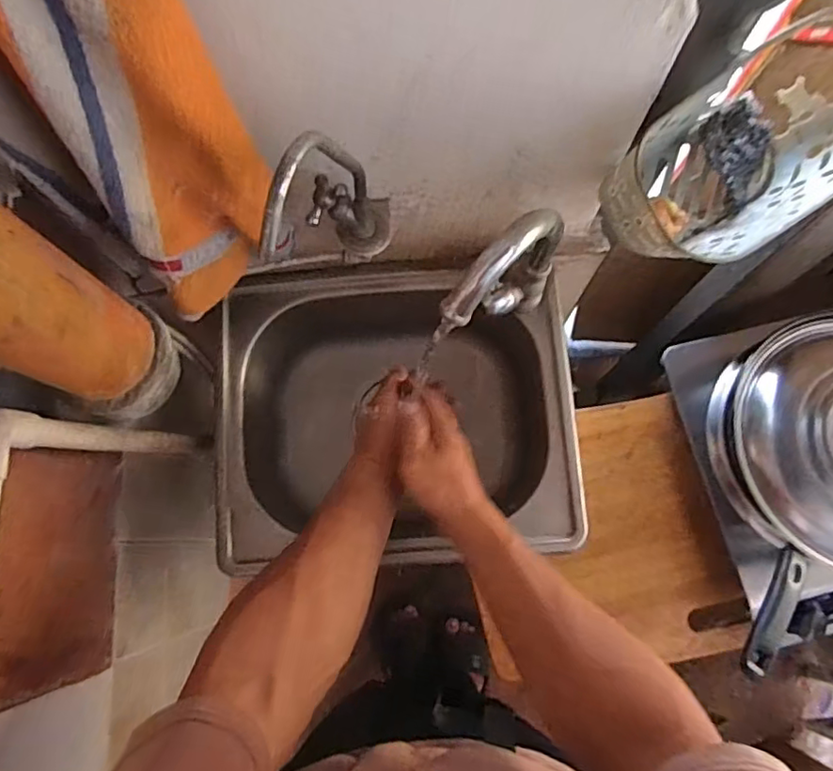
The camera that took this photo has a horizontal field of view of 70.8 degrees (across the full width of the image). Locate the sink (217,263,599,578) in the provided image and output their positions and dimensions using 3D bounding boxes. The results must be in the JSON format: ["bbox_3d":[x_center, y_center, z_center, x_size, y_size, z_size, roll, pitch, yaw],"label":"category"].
[{"bbox_3d":[-0.020,0.044,0.654,0.356,0.166,0.286,-2,76,0],"label":"sink"}]

